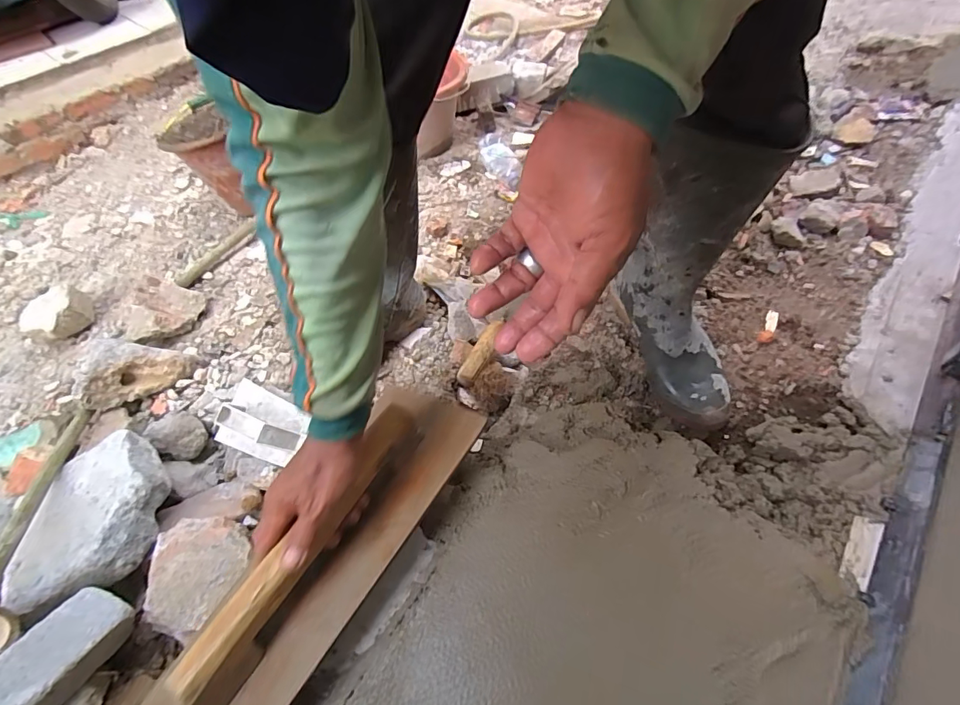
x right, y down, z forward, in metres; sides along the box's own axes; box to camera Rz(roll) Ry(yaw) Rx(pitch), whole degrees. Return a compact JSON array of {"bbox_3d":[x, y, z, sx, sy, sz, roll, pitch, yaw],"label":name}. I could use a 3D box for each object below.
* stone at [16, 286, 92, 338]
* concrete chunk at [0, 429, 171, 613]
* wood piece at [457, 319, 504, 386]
[{"bbox_3d":[-0.815,-0.075,0.901,0.076,0.065,0.107,-20,54,-10],"label":"stone"},{"bbox_3d":[-0.522,0.219,0.645,0.145,0.075,0.235,-11,53,-4],"label":"concrete chunk"},{"bbox_3d":[0.005,-0.005,0.735,0.032,0.017,0.129,22,58,20],"label":"wood piece"}]

